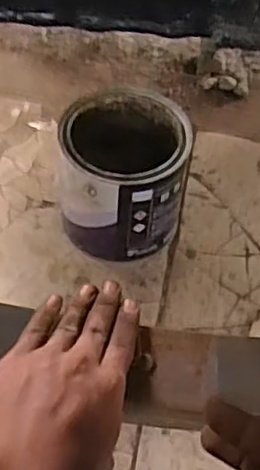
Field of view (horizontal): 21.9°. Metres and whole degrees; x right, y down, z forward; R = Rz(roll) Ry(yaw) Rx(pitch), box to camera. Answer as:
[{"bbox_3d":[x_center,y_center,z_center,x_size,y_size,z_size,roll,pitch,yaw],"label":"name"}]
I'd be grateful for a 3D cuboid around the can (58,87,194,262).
[{"bbox_3d":[-0.006,-0.079,0.821,0.148,0.156,0.172,12,54,5],"label":"can"}]

